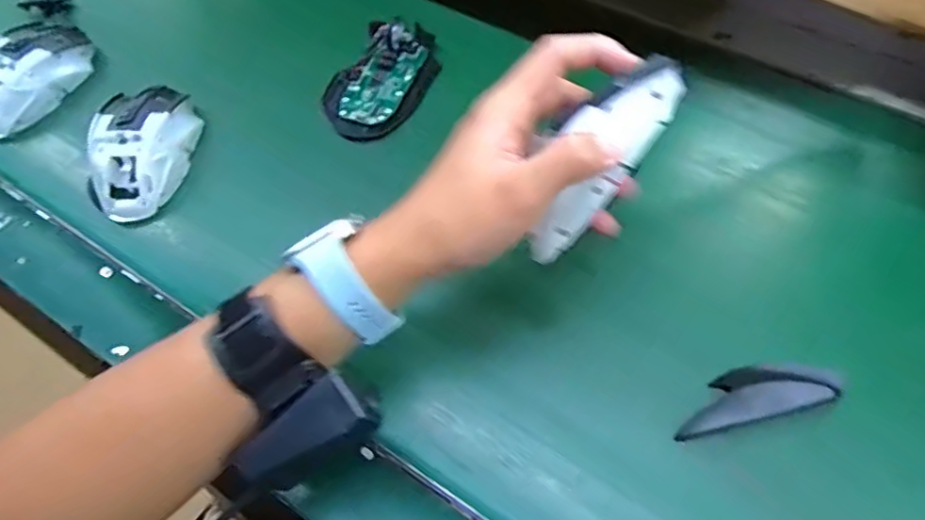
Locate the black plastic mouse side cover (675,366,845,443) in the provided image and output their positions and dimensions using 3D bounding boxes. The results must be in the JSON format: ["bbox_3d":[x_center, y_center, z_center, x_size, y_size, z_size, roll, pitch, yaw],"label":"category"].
[{"bbox_3d":[0.164,0.076,0.347,0.089,0.016,0.032,-11,61,-3],"label":"black plastic mouse side cover"}]

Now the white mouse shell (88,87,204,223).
[{"bbox_3d":[-0.238,-0.082,0.449,0.064,0.031,0.104,7,62,7],"label":"white mouse shell"}]

